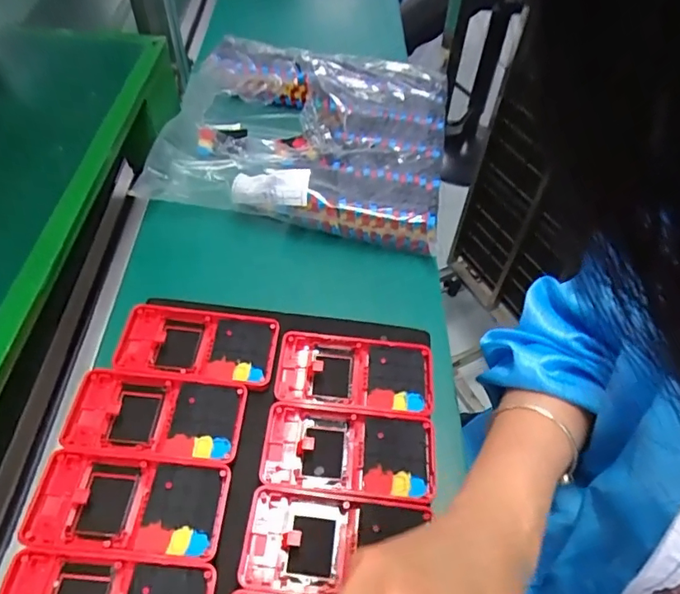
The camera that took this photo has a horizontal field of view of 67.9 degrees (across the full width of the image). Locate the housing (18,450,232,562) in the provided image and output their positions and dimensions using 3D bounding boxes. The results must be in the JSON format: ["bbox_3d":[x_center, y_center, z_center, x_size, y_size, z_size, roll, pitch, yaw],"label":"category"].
[{"bbox_3d":[-0.140,0.137,0.333,0.123,0.011,0.061,5,52,0],"label":"housing"}]

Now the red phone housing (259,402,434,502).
[{"bbox_3d":[0.006,0.113,0.367,0.120,0.015,0.061,6,52,0],"label":"red phone housing"}]

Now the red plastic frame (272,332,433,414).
[{"bbox_3d":[0.012,0.058,0.399,0.122,0.010,0.061,6,52,0],"label":"red plastic frame"}]

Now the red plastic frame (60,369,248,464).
[{"bbox_3d":[-0.135,0.086,0.368,0.122,0.011,0.061,5,52,0],"label":"red plastic frame"}]

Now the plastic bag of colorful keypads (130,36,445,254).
[{"bbox_3d":[-0.033,-0.195,0.566,0.295,0.084,0.279,9,50,6],"label":"plastic bag of colorful keypads"}]

